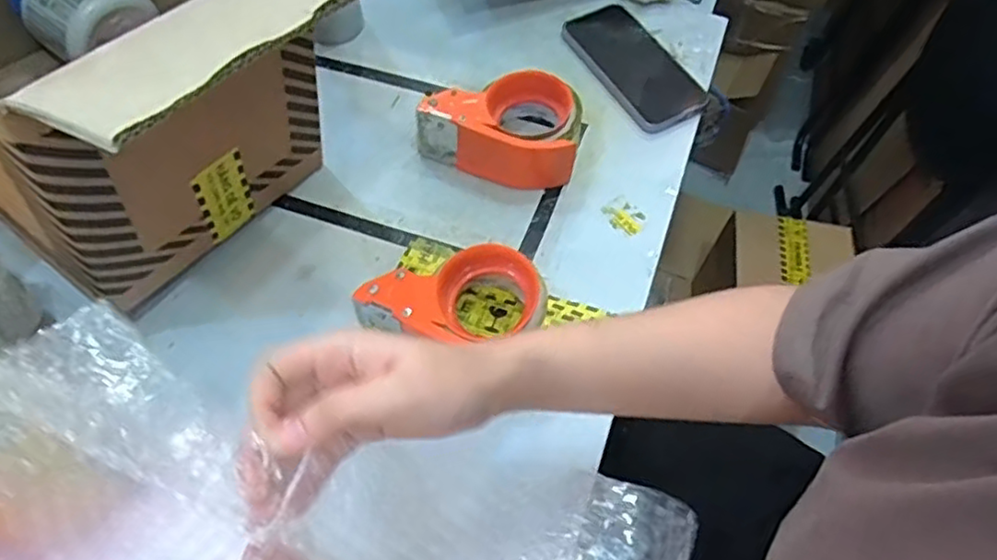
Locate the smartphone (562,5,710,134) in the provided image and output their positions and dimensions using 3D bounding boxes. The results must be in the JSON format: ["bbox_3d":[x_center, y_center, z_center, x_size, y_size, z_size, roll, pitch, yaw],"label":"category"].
[{"bbox_3d":[0.142,-0.228,0.709,0.086,0.009,0.167,-27,64,-15],"label":"smartphone"}]

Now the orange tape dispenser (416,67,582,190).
[{"bbox_3d":[0.005,-0.150,0.640,0.146,0.062,0.094,14,61,7],"label":"orange tape dispenser"}]

